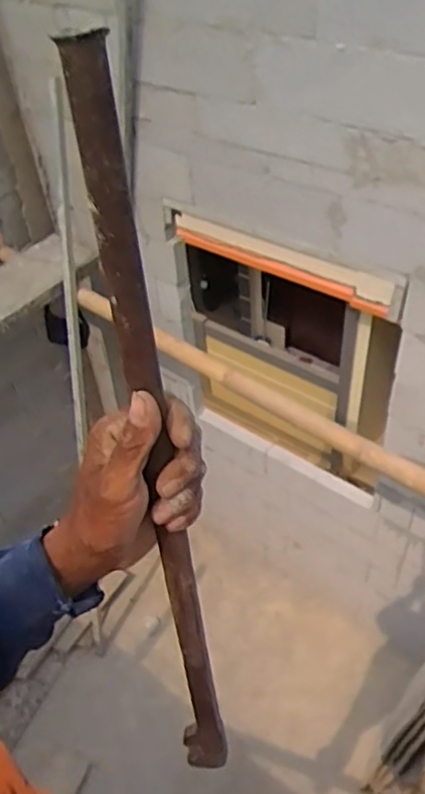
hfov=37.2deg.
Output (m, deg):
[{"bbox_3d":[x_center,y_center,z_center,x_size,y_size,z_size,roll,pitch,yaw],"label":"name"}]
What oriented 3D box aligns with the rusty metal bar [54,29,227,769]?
[{"bbox_3d":[-0.031,0.085,0.435,0.026,0.584,0.026,-7,32,-1],"label":"rusty metal bar"}]

